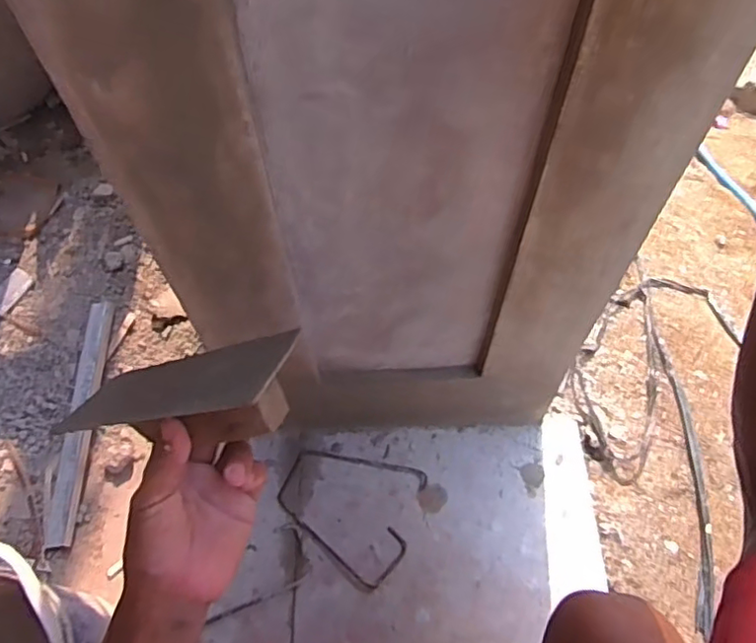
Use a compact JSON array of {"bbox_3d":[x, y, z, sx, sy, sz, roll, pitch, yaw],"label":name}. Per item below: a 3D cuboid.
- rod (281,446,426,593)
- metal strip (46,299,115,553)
[{"bbox_3d":[-0.043,0.248,0.810,0.180,0.012,0.160,16,62,10],"label":"rod"},{"bbox_3d":[-0.407,0.129,0.841,0.038,0.015,0.338,1,68,-4],"label":"metal strip"}]

